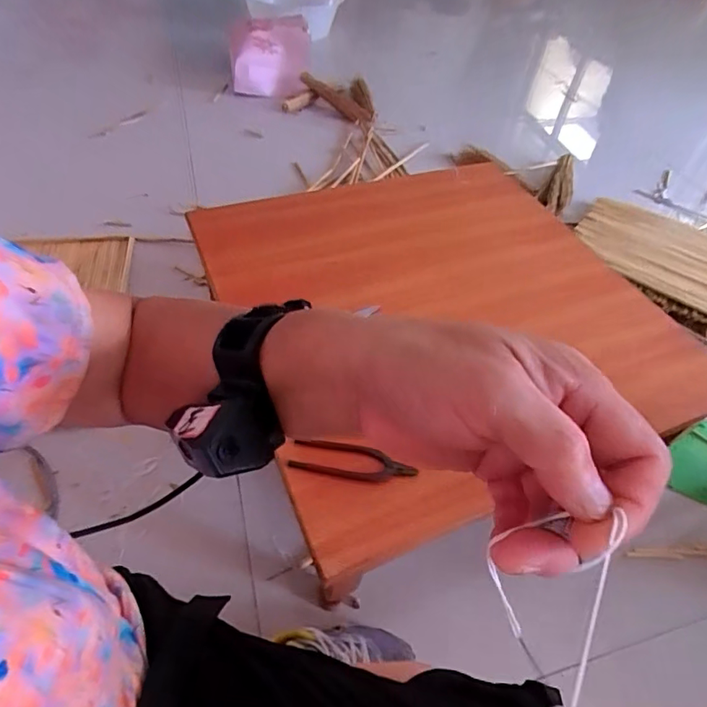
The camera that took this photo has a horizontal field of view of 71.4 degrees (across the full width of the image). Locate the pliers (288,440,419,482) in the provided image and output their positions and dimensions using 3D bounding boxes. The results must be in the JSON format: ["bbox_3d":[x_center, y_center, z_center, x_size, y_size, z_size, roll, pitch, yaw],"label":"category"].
[{"bbox_3d":[0.000,0.136,0.617,0.155,0.018,0.042,9,47,3],"label":"pliers"}]

